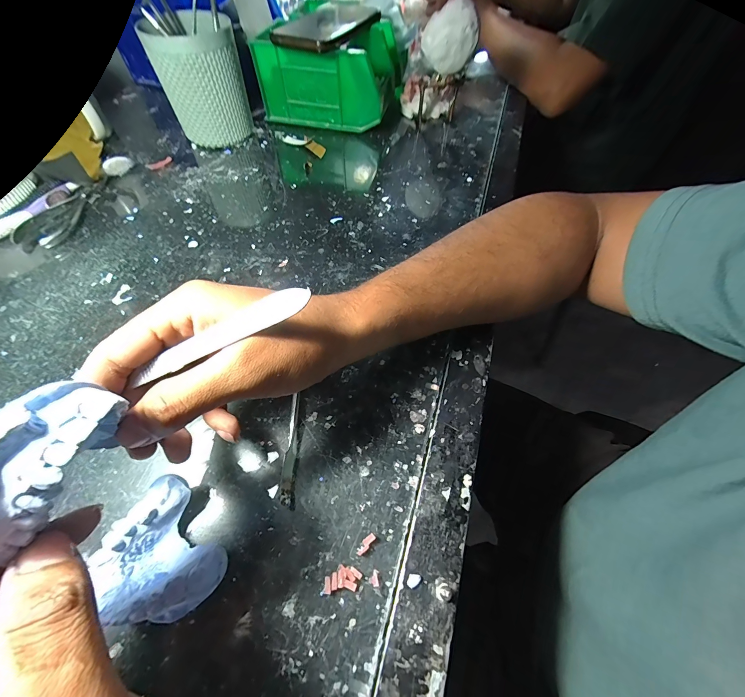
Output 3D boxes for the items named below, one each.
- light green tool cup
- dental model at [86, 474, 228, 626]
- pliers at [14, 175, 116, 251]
[{"bbox_3d":[-0.207,-0.328,0.398,0.090,0.110,0.098,-16,60,-11],"label":"light green tool cup"},{"bbox_3d":[-0.113,0.111,0.172,0.050,0.026,0.064,-36,66,-22],"label":"dental model"},{"bbox_3d":[-0.323,-0.149,0.344,0.044,0.008,0.120,15,59,8],"label":"pliers"}]

